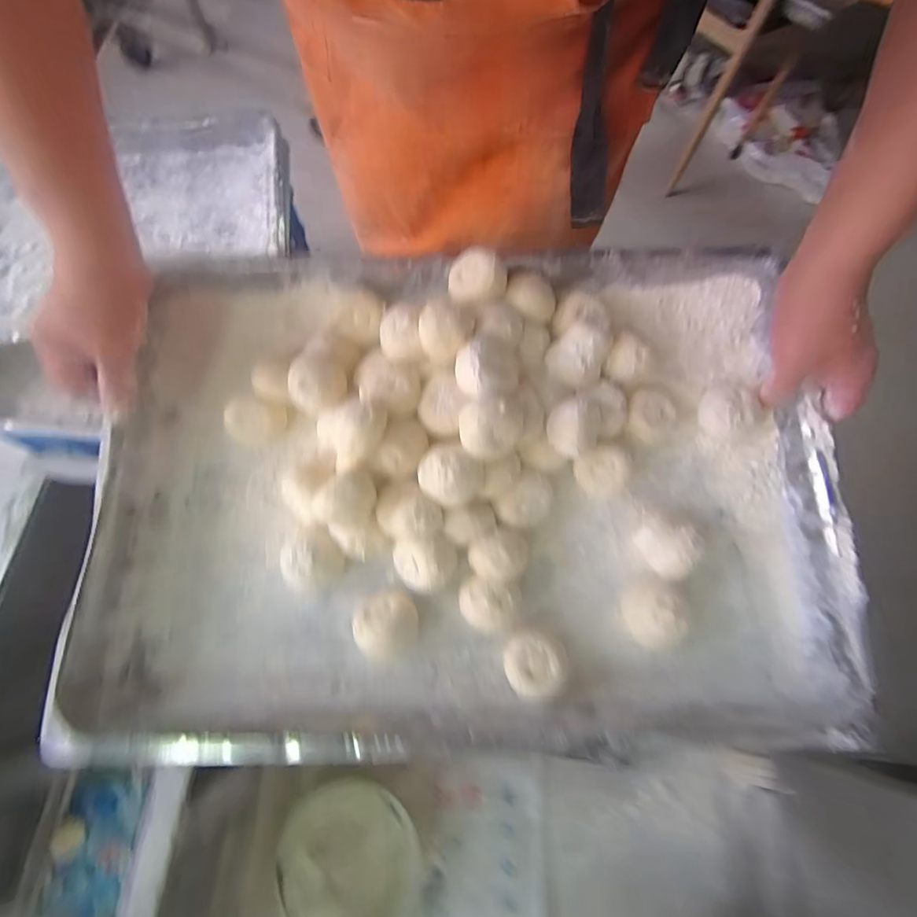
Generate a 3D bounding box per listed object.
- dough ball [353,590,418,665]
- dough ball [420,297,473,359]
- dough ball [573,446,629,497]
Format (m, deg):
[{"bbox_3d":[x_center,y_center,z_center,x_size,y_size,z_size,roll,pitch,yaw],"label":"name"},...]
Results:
[{"bbox_3d":[-0.057,0.132,0.349,0.048,0.047,0.052,0,66,1],"label":"dough ball"},{"bbox_3d":[-0.011,-0.106,0.363,0.042,0.031,0.033,9,67,5],"label":"dough ball"},{"bbox_3d":[0.121,0.013,0.379,0.040,0.036,0.033,-14,67,-5],"label":"dough ball"}]

